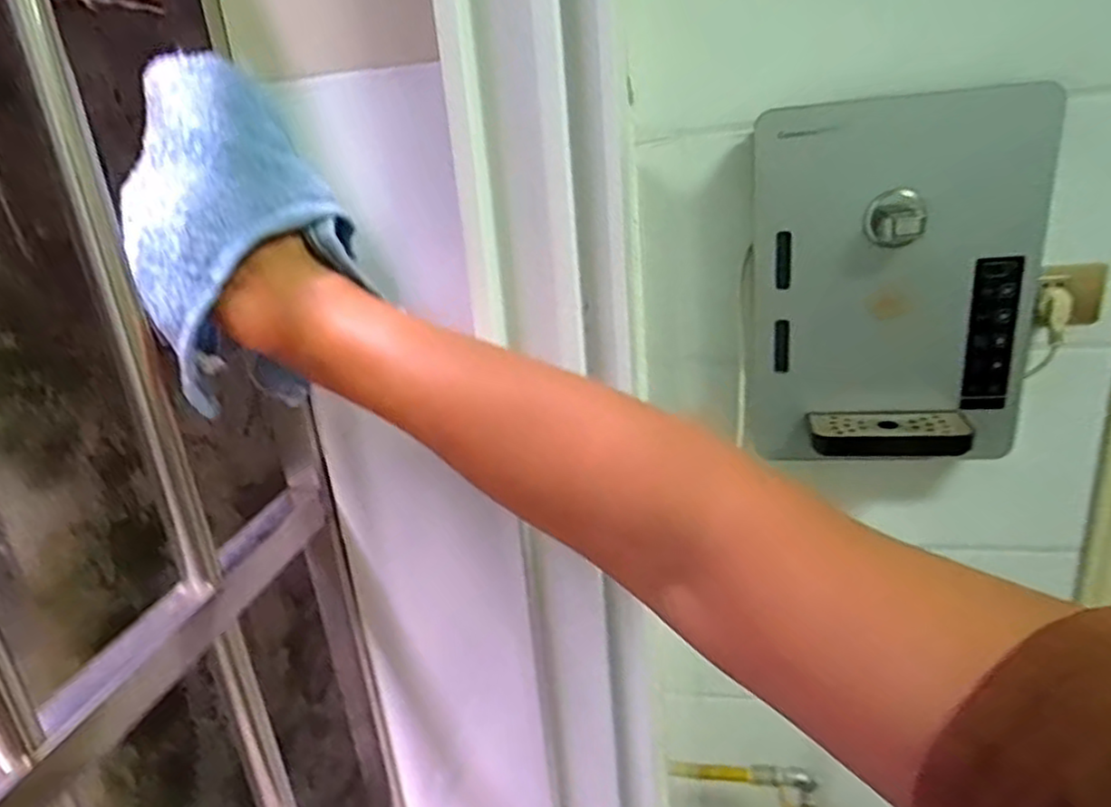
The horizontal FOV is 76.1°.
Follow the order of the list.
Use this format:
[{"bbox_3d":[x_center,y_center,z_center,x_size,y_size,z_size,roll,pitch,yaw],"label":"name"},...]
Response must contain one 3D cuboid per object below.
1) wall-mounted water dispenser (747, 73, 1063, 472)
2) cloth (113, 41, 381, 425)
[{"bbox_3d":[0.395,-0.131,0.829,0.318,0.401,0.117,2,22,19],"label":"wall-mounted water dispenser"},{"bbox_3d":[-0.160,-0.084,0.368,0.104,0.179,0.061,-3,21,8],"label":"cloth"}]

